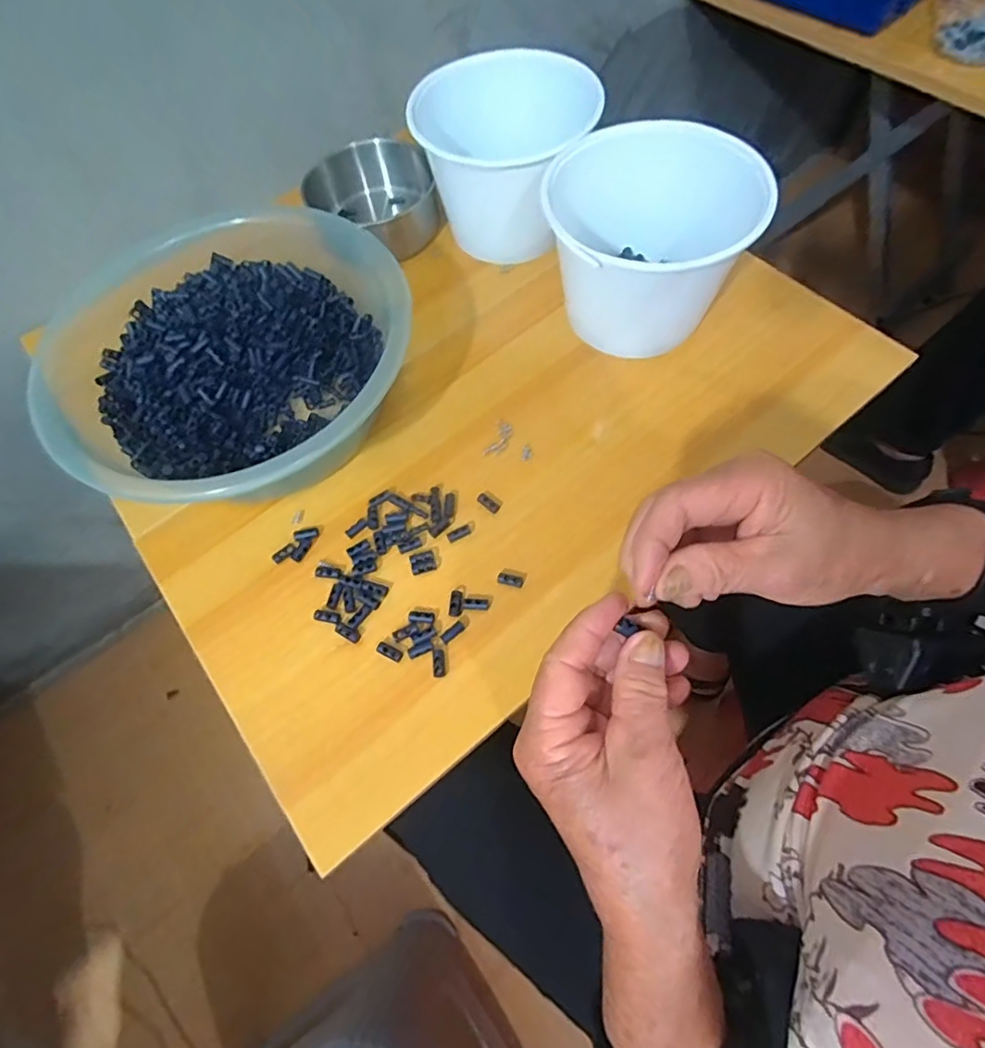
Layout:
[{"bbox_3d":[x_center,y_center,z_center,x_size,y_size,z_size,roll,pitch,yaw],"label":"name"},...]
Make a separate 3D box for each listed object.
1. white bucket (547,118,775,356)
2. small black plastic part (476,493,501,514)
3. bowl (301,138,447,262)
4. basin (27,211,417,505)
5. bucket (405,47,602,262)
[{"bbox_3d":[0.129,-0.227,0.465,0.147,0.121,0.150,-2,63,3],"label":"white bucket"},{"bbox_3d":[-0.003,-0.017,0.433,0.019,0.004,0.009,35,71,19],"label":"small black plastic part"},{"bbox_3d":[-0.106,-0.322,0.555,0.112,0.068,0.102,-2,63,3],"label":"bowl"},{"bbox_3d":[-0.214,-0.138,0.459,0.266,0.082,0.276,-2,63,3],"label":"basin"},{"bbox_3d":[0.012,-0.343,0.522,0.153,0.118,0.153,-2,63,3],"label":"bucket"}]

